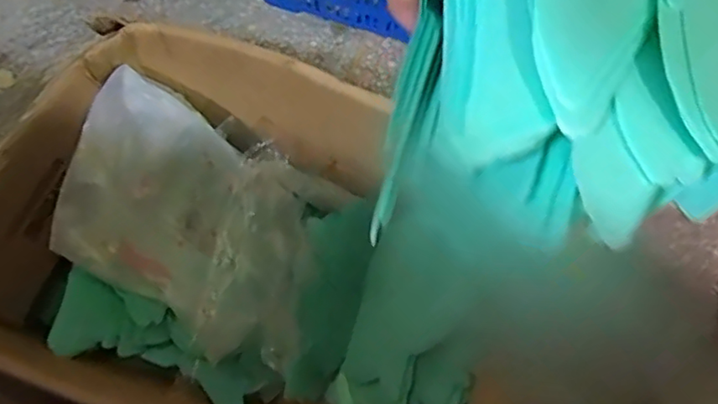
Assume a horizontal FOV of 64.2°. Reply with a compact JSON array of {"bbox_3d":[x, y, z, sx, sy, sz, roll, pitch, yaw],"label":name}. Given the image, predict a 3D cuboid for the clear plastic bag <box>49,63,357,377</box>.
[{"bbox_3d":[-0.205,0.026,0.743,0.357,0.095,0.280,29,71,-17],"label":"clear plastic bag"}]

